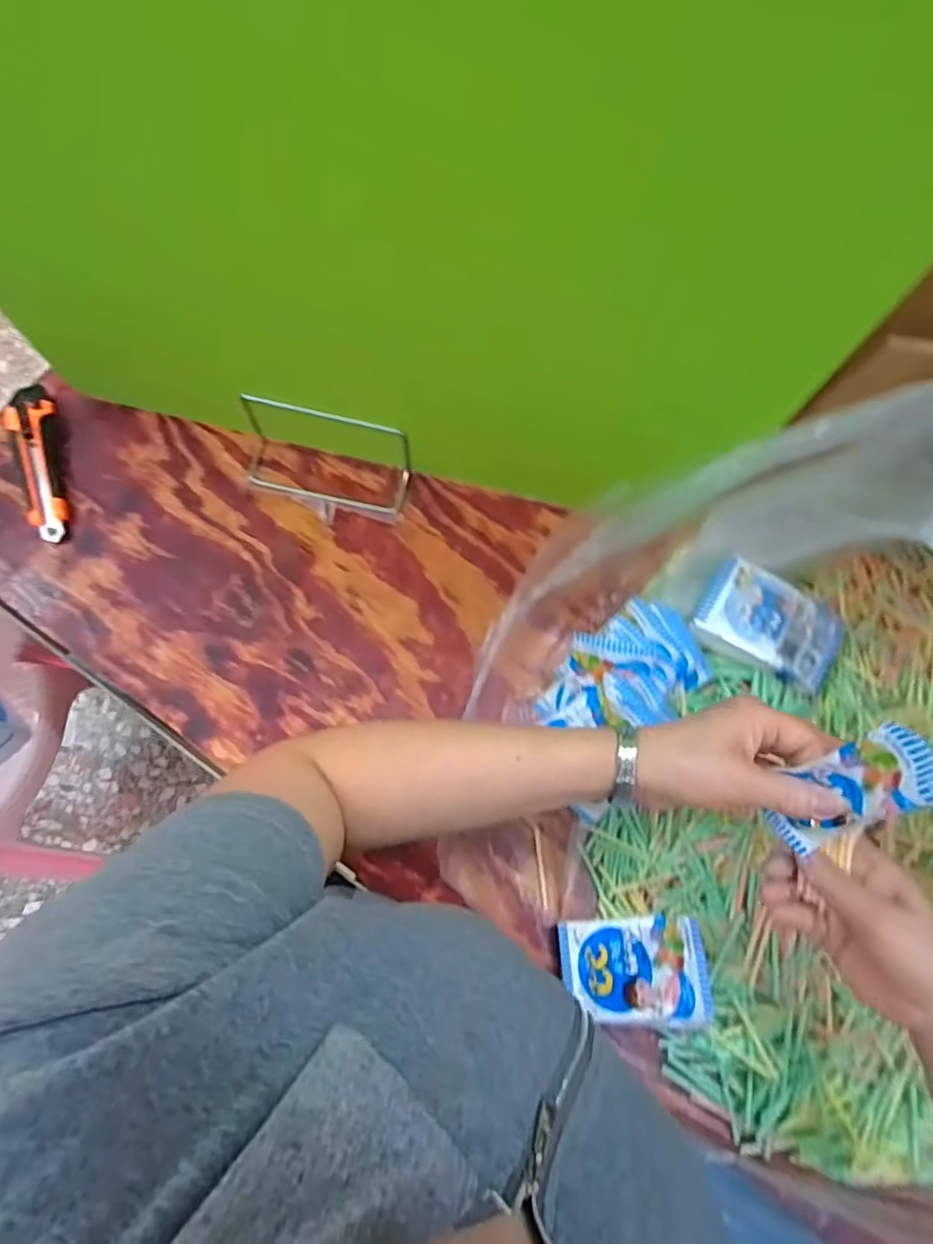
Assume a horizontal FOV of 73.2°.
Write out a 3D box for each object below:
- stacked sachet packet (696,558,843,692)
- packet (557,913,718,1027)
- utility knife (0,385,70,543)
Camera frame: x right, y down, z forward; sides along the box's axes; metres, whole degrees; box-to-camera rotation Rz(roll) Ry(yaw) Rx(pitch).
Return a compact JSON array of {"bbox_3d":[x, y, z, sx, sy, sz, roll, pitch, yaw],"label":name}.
[{"bbox_3d":[0.247,0.002,0.514,0.106,0.029,0.070,33,75,8],"label":"stacked sachet packet"},{"bbox_3d":[0.128,0.265,0.476,0.105,0.007,0.072,-10,68,9],"label":"packet"},{"bbox_3d":[-0.410,-0.153,0.599,0.039,0.023,0.160,-14,74,-6],"label":"utility knife"}]

